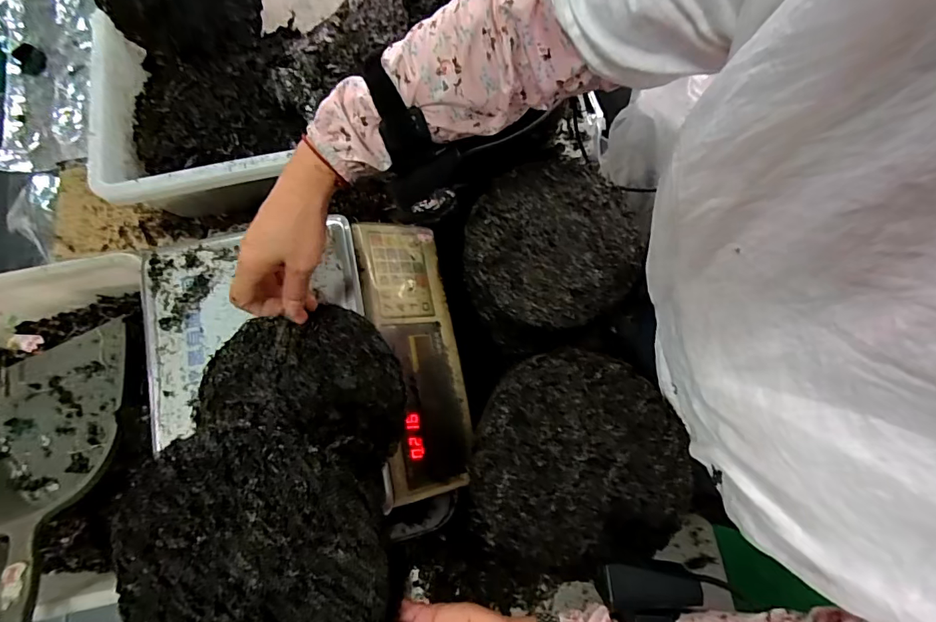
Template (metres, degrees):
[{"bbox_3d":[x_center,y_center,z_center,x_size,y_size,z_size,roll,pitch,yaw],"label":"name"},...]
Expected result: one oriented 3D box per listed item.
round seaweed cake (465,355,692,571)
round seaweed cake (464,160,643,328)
[{"bbox_3d":[0.102,0.140,0.436,0.200,0.013,0.201,0,89,7],"label":"round seaweed cake"},{"bbox_3d":[0.103,-0.084,0.556,0.198,0.018,0.202,0,79,1],"label":"round seaweed cake"}]

